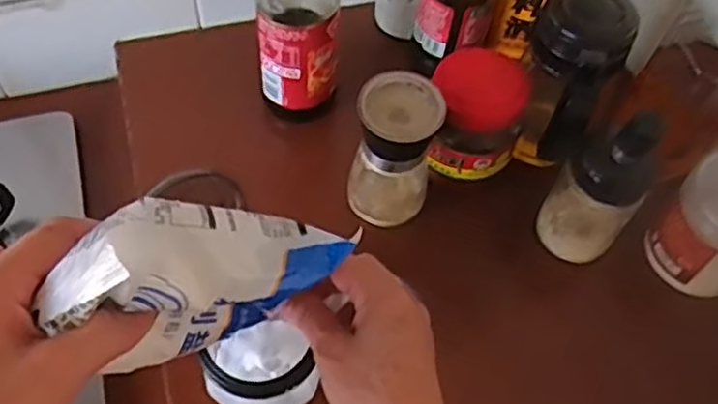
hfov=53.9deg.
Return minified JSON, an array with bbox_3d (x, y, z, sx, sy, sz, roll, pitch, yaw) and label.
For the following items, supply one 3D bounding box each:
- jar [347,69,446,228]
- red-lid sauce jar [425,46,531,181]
[{"bbox_3d":[0.027,-0.039,0.552,0.061,0.119,0.063,2,60,-3],"label":"jar"},{"bbox_3d":[0.093,-0.070,0.558,0.068,0.076,0.071,2,60,-3],"label":"red-lid sauce jar"}]

